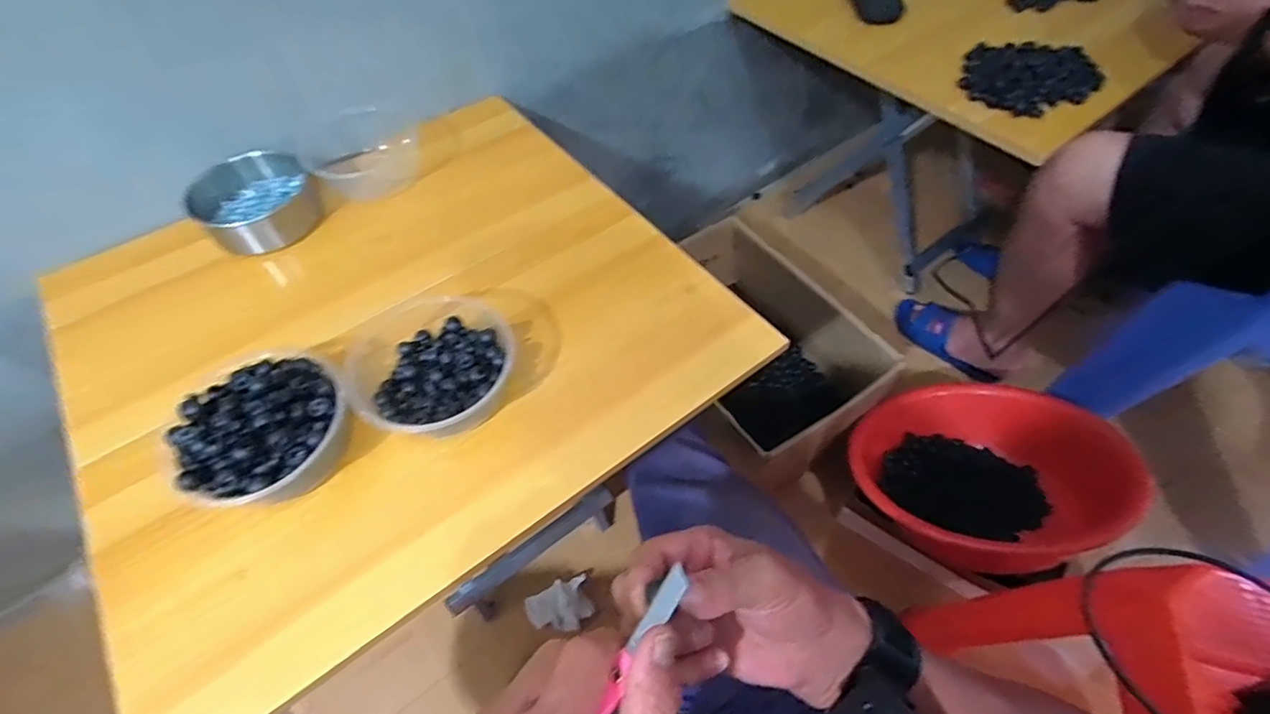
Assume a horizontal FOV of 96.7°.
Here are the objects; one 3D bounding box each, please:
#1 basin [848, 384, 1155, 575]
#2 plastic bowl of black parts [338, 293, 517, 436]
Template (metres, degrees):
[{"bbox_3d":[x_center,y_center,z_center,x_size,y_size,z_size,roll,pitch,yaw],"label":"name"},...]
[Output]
[{"bbox_3d":[0.498,0.168,0.833,0.334,0.181,0.334,-14,50,17],"label":"basin"},{"bbox_3d":[-0.188,0.003,0.523,0.142,0.048,0.173,-28,59,-18],"label":"plastic bowl of black parts"}]

